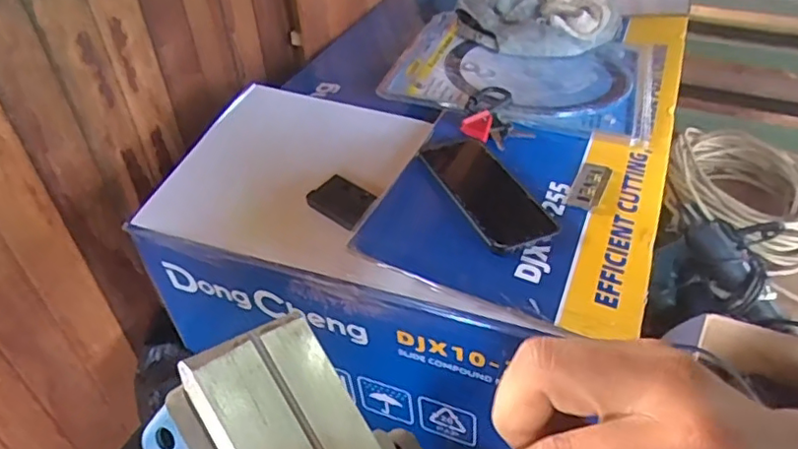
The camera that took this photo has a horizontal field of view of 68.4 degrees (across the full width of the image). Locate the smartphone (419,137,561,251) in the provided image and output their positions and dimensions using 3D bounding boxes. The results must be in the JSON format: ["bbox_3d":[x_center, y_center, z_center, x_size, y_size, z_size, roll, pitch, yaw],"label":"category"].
[{"bbox_3d":[0.086,-0.038,0.599,0.085,0.016,0.167,-17,47,-27],"label":"smartphone"}]

